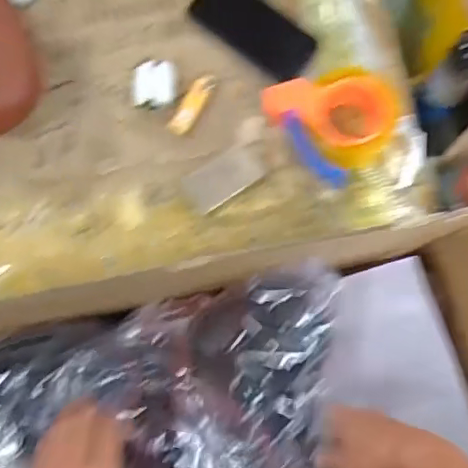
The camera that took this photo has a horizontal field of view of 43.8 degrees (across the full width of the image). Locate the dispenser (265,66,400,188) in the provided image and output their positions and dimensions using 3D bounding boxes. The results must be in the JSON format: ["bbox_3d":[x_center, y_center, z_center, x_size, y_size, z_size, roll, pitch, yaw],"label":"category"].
[{"bbox_3d":[0.120,-0.140,0.684,0.120,0.052,0.133,-38,81,-7],"label":"dispenser"}]

